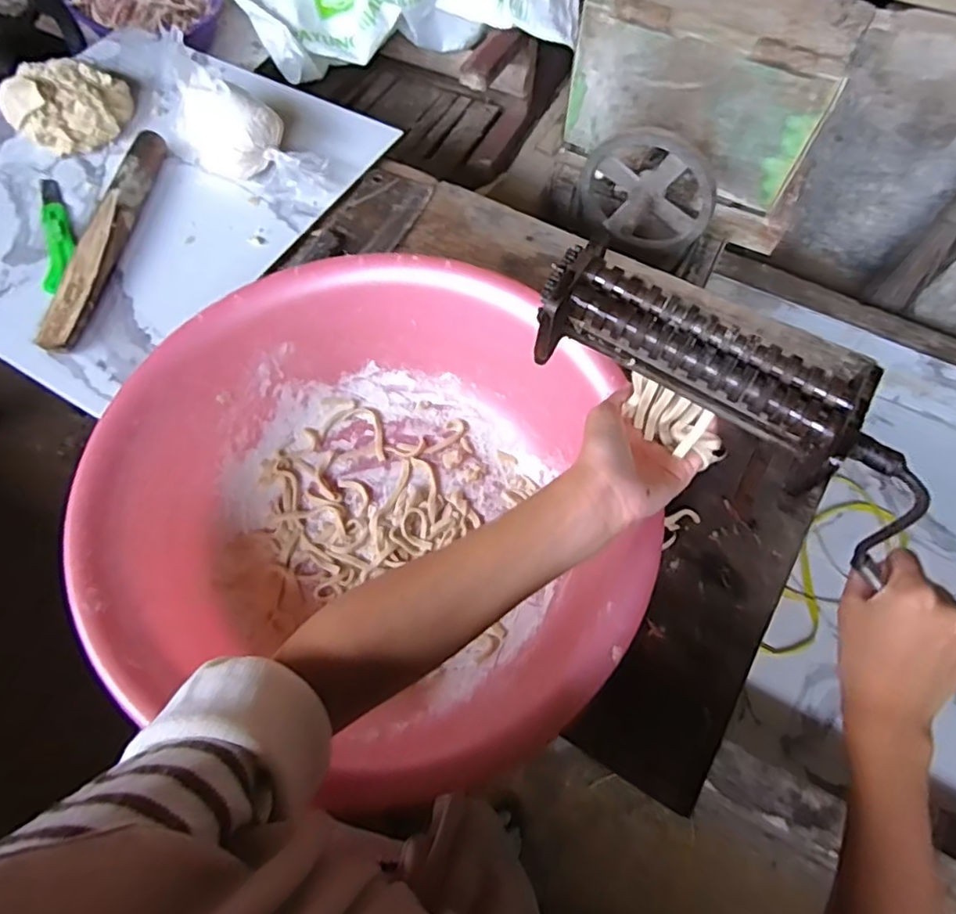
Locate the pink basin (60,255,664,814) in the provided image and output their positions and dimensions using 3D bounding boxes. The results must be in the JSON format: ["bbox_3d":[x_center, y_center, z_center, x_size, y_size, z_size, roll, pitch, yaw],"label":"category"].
[{"bbox_3d":[-0.095,0.046,0.492,0.365,0.119,0.393,0,65,0],"label":"pink basin"}]

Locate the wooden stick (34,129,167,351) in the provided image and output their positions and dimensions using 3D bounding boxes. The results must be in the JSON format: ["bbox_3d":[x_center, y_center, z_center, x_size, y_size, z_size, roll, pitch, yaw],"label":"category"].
[{"bbox_3d":[-0.408,-0.247,0.678,0.034,0.037,0.309,5,65,2],"label":"wooden stick"}]

